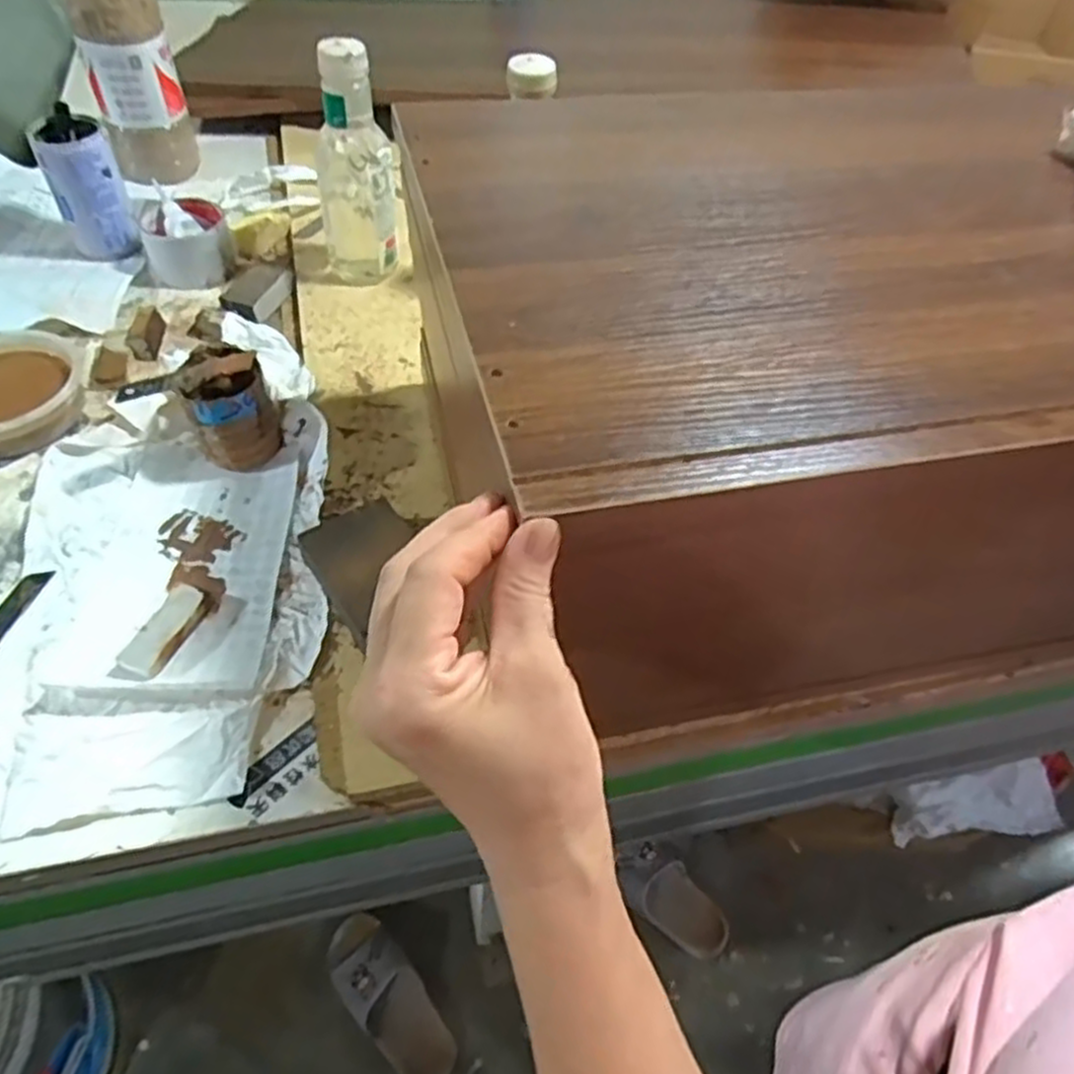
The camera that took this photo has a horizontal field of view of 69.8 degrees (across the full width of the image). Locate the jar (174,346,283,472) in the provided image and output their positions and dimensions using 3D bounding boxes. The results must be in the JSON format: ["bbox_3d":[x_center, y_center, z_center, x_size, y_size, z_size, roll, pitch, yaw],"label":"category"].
[{"bbox_3d":[-0.241,-0.104,0.605,0.061,0.073,0.067,2,51,-2],"label":"jar"}]

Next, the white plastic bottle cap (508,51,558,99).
[{"bbox_3d":[-0.004,-0.378,0.631,0.040,0.024,0.033,2,51,-3],"label":"white plastic bottle cap"}]

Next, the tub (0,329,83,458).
[{"bbox_3d":[-0.440,-0.114,0.626,0.118,0.038,0.112,2,51,-2],"label":"tub"}]

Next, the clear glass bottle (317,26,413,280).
[{"bbox_3d":[-0.170,-0.344,0.715,0.073,0.204,0.081,-10,53,-12],"label":"clear glass bottle"}]

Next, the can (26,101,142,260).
[{"bbox_3d":[-0.445,-0.346,0.766,0.068,0.111,0.070,-23,56,-21],"label":"can"}]

